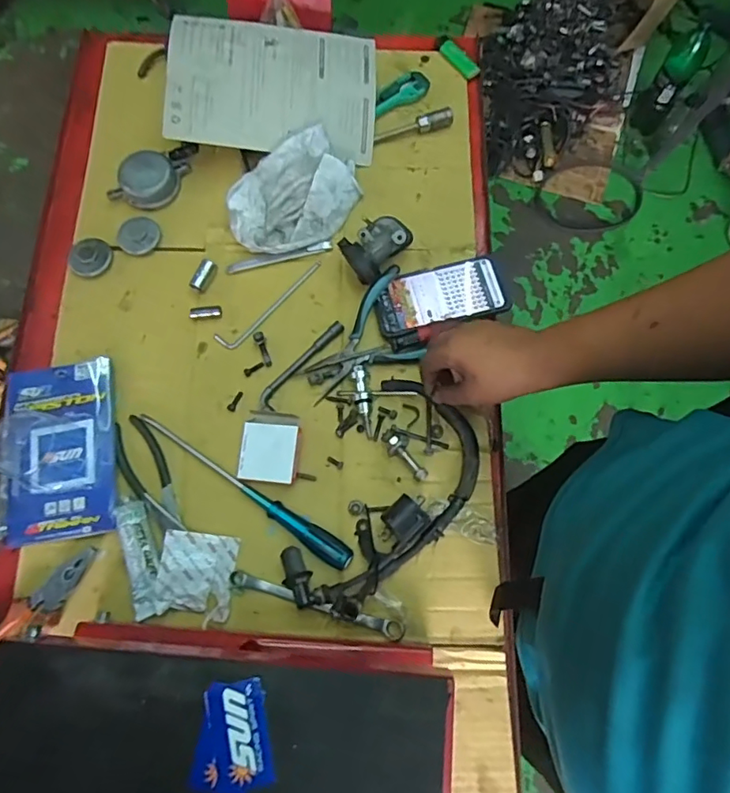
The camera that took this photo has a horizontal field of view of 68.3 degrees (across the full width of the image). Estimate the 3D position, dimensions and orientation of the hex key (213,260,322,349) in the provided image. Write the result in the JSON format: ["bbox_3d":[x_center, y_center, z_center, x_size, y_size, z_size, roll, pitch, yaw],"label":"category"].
[{"bbox_3d":[-0.115,-0.114,0.678,0.165,0.004,0.029,-38,77,-10],"label":"hex key"}]

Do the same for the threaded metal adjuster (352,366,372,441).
[{"bbox_3d":[-0.002,0.006,0.628,0.017,0.016,0.087,-9,87,-2],"label":"threaded metal adjuster"}]

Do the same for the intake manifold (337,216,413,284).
[{"bbox_3d":[0.013,-0.187,0.675,0.084,0.044,0.062,-41,78,-12],"label":"intake manifold"}]

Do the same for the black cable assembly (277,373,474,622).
[{"bbox_3d":[0.012,0.110,0.583,0.152,0.064,0.259,40,76,11],"label":"black cable assembly"}]

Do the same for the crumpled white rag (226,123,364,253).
[{"bbox_3d":[-0.094,-0.258,0.696,0.178,0.042,0.125,-41,77,-10],"label":"crumpled white rag"}]

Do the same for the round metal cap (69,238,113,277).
[{"bbox_3d":[-0.352,-0.179,0.689,0.052,0.013,0.050,0,73,1],"label":"round metal cap"}]

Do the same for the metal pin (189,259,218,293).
[{"bbox_3d":[-0.204,-0.153,0.683,0.018,0.014,0.042,24,75,8],"label":"metal pin"}]

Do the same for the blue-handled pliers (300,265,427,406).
[{"bbox_3d":[-0.010,-0.075,0.650,0.150,0.029,0.113,-22,74,-6],"label":"blue-handled pliers"}]

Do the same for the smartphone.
[{"bbox_3d":[0.093,-0.125,0.668,0.158,0.011,0.078,-14,74,-3],"label":"smartphone"}]

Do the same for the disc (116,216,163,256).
[{"bbox_3d":[-0.295,-0.211,0.700,0.052,0.014,0.053,0,73,1],"label":"disc"}]

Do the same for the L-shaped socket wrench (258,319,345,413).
[{"bbox_3d":[-0.077,-0.041,0.649,0.027,0.011,0.137,38,77,11],"label":"L-shaped socket wrench"}]

